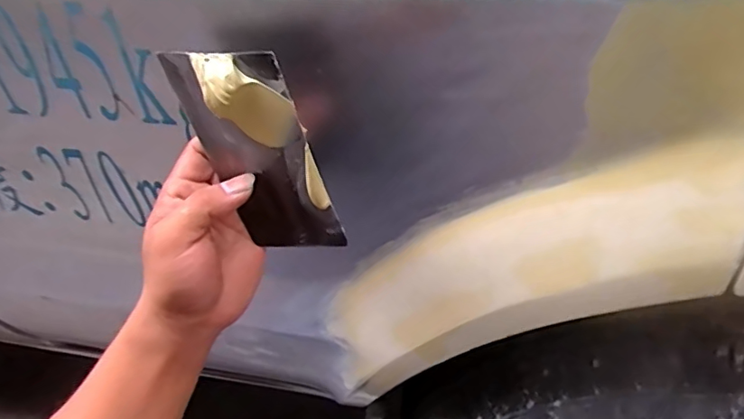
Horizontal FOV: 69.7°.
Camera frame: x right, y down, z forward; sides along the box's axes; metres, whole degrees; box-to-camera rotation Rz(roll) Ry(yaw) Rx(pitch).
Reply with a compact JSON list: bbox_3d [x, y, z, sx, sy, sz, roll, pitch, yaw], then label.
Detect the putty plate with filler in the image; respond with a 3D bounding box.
[{"bbox_3d":[-0.069,-0.028,0.316,0.076,0.132,0.013,0,36,27],"label":"putty plate with filler"}]

